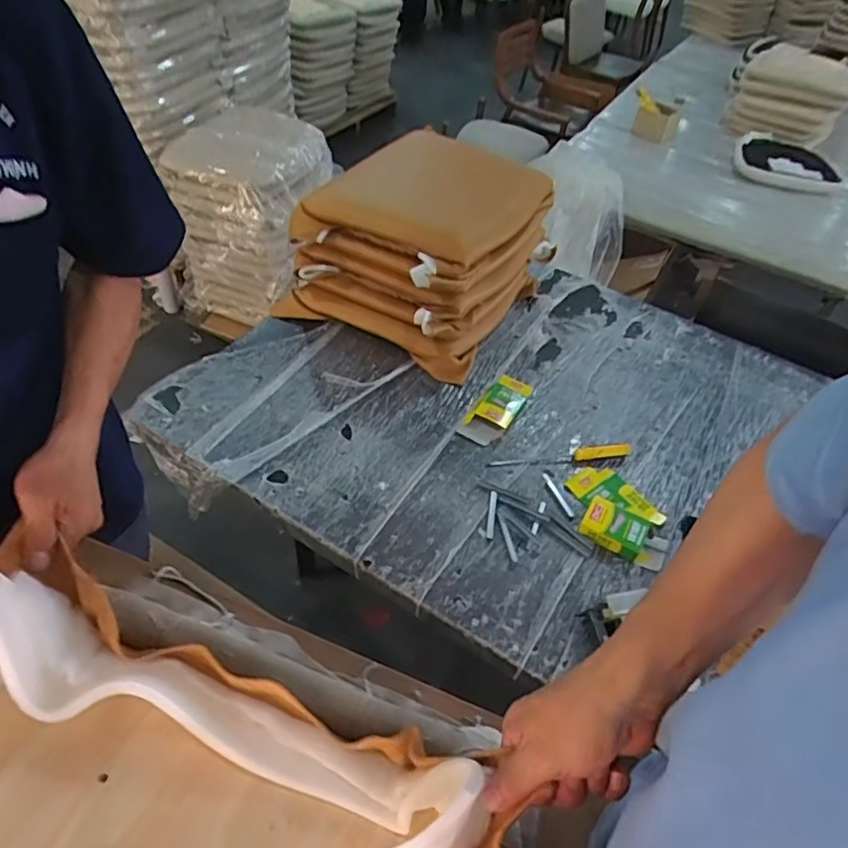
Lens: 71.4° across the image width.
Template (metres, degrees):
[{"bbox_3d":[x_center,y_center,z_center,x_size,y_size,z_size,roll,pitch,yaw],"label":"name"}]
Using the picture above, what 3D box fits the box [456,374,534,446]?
[{"bbox_3d":[0.155,-0.037,1.246,0.086,0.039,0.199,29,50,17],"label":"box"}]

